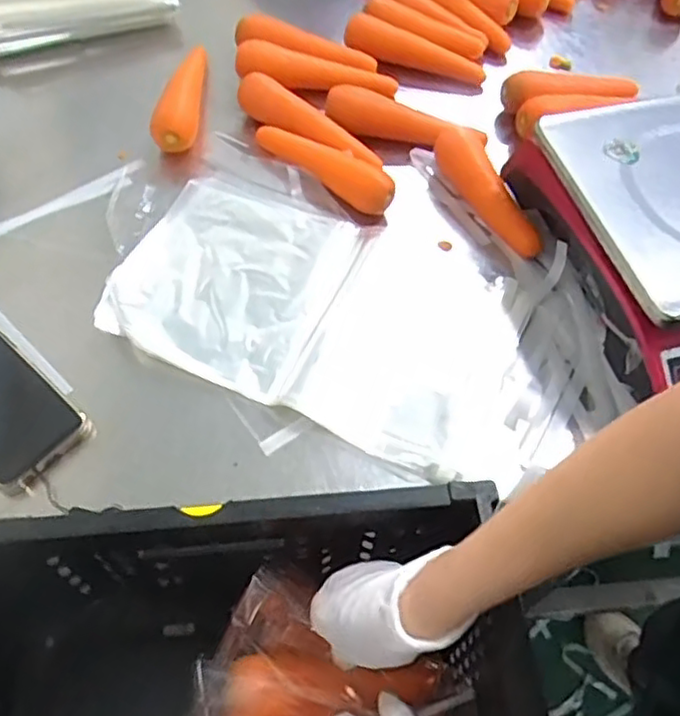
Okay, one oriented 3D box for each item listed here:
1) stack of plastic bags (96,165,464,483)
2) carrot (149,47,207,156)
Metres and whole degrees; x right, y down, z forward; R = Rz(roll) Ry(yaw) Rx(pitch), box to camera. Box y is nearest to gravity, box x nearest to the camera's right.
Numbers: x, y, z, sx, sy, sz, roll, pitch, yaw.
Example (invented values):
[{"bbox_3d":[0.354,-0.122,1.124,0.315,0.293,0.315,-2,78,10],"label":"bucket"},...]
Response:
[{"bbox_3d":[-0.092,-0.077,0.589,0.183,0.019,0.210,21,58,12],"label":"stack of plastic bags"},{"bbox_3d":[-0.169,-0.291,0.714,0.037,0.042,0.185,1,57,-1],"label":"carrot"}]

